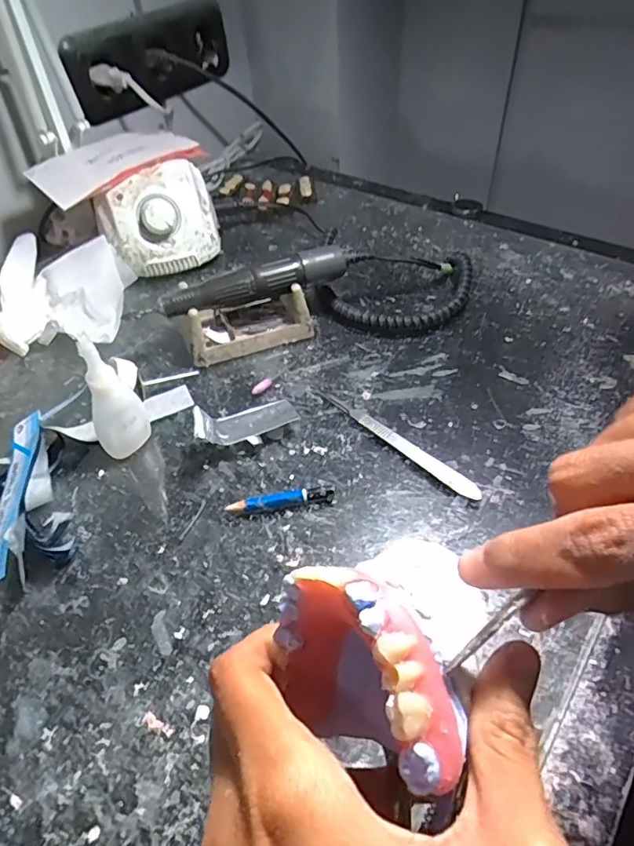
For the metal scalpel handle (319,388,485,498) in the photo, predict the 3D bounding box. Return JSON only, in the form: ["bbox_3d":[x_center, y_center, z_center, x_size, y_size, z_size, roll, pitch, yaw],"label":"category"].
[{"bbox_3d":[0.050,0.010,0.348,0.013,0.004,0.132,-35,55,-27],"label":"metal scalpel handle"}]

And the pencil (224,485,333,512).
[{"bbox_3d":[-0.021,0.046,0.315,0.063,0.009,0.009,-8,47,-5],"label":"pencil"}]

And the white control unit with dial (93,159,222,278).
[{"bbox_3d":[-0.147,-0.189,0.503,0.107,0.076,0.075,-21,49,-16],"label":"white control unit with dial"}]

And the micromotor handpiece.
[{"bbox_3d":[-0.048,-0.111,0.413,0.145,0.021,0.026,-17,49,-13],"label":"micromotor handpiece"}]

